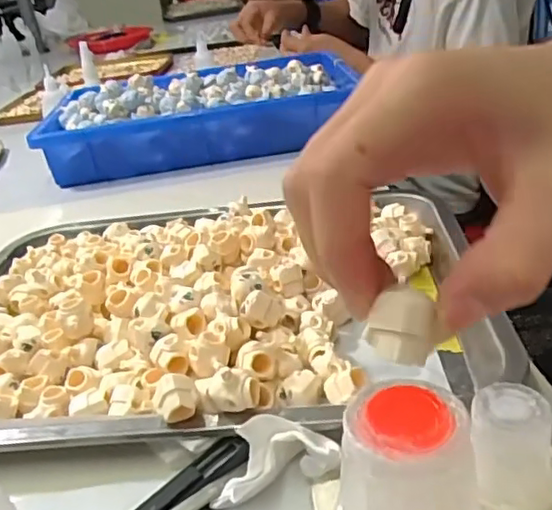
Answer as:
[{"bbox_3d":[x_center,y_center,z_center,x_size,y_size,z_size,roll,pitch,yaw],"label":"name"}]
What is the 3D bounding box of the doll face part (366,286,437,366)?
[{"bbox_3d":[0.035,0.019,0.165,0.017,0.016,0.013,20,39,31],"label":"doll face part"}]

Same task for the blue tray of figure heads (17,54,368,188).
[{"bbox_3d":[-0.089,-0.181,0.746,0.359,0.069,0.224,-9,28,-2],"label":"blue tray of figure heads"}]

